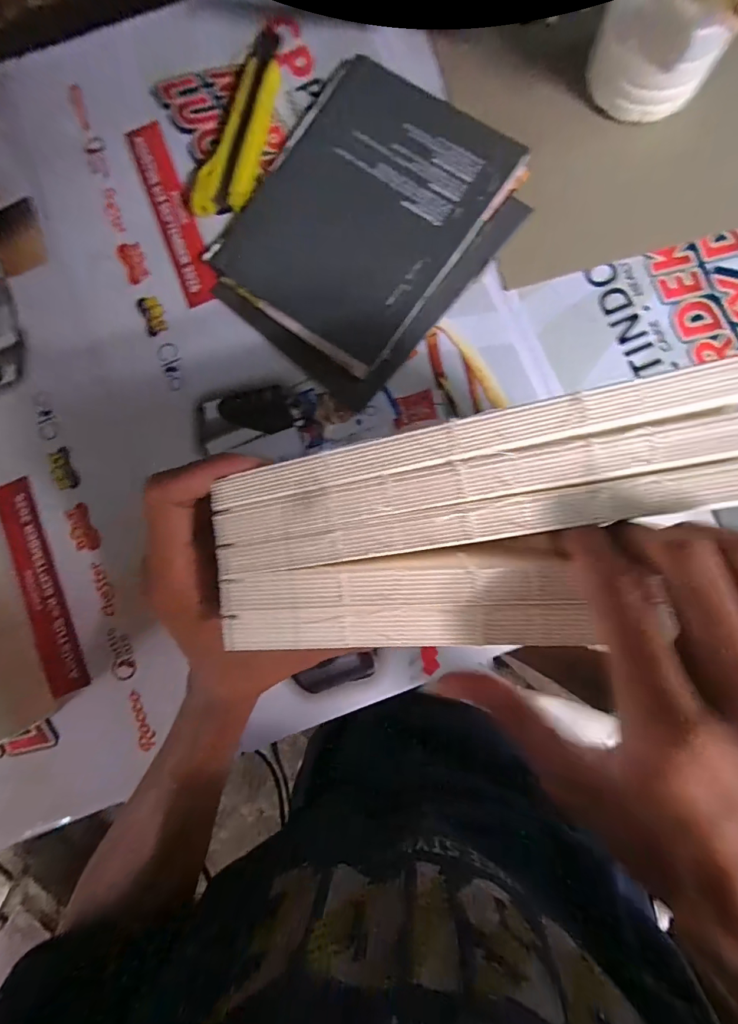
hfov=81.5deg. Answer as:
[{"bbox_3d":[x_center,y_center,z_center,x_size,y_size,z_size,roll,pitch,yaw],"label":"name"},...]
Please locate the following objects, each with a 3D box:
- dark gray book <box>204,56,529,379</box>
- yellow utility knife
[{"bbox_3d":[-0.005,-0.240,0.344,0.172,0.013,0.220,35,88,5],"label":"dark gray book"},{"bbox_3d":[-0.101,-0.314,0.347,0.042,0.012,0.154,18,86,5],"label":"yellow utility knife"}]

